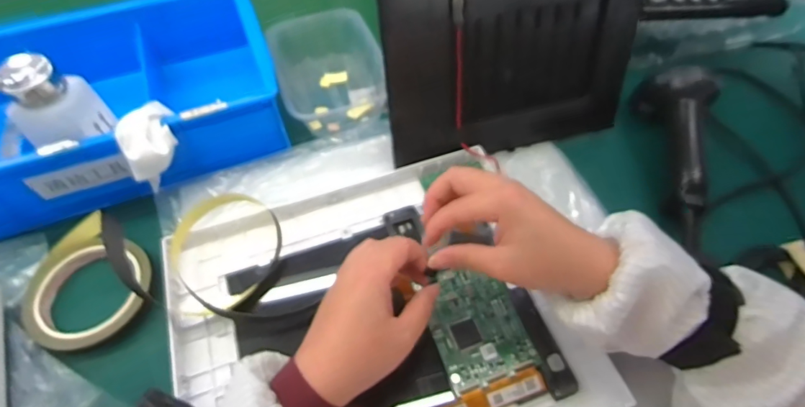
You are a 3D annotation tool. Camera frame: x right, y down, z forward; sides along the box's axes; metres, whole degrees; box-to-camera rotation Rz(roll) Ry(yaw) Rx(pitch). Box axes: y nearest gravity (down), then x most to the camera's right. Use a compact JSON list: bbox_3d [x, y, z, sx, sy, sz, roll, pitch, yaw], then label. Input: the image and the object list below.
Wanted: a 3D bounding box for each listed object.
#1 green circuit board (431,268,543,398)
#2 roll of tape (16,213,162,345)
[{"bbox_3d":[0.058,0.094,0.344,0.068,0.004,0.089,-17,58,-9],"label":"green circuit board"},{"bbox_3d":[-0.270,0.058,0.362,0.102,0.064,0.112,-25,60,-16],"label":"roll of tape"}]

